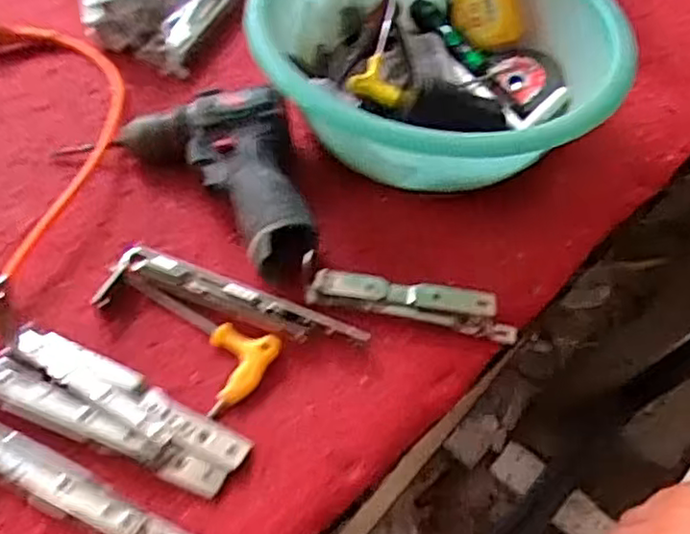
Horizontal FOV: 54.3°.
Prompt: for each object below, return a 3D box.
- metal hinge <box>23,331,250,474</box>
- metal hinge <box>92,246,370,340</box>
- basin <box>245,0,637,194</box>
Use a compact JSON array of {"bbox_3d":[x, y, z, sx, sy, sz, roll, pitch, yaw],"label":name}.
[{"bbox_3d":[-0.141,0.085,0.436,0.169,0.014,0.031,24,55,14],"label":"metal hinge"},{"bbox_3d":[-0.080,0.024,0.475,0.186,0.019,0.042,14,54,7],"label":"metal hinge"},{"bbox_3d":[0.083,-0.193,0.584,0.280,0.094,0.307,2,53,-2],"label":"basin"}]

